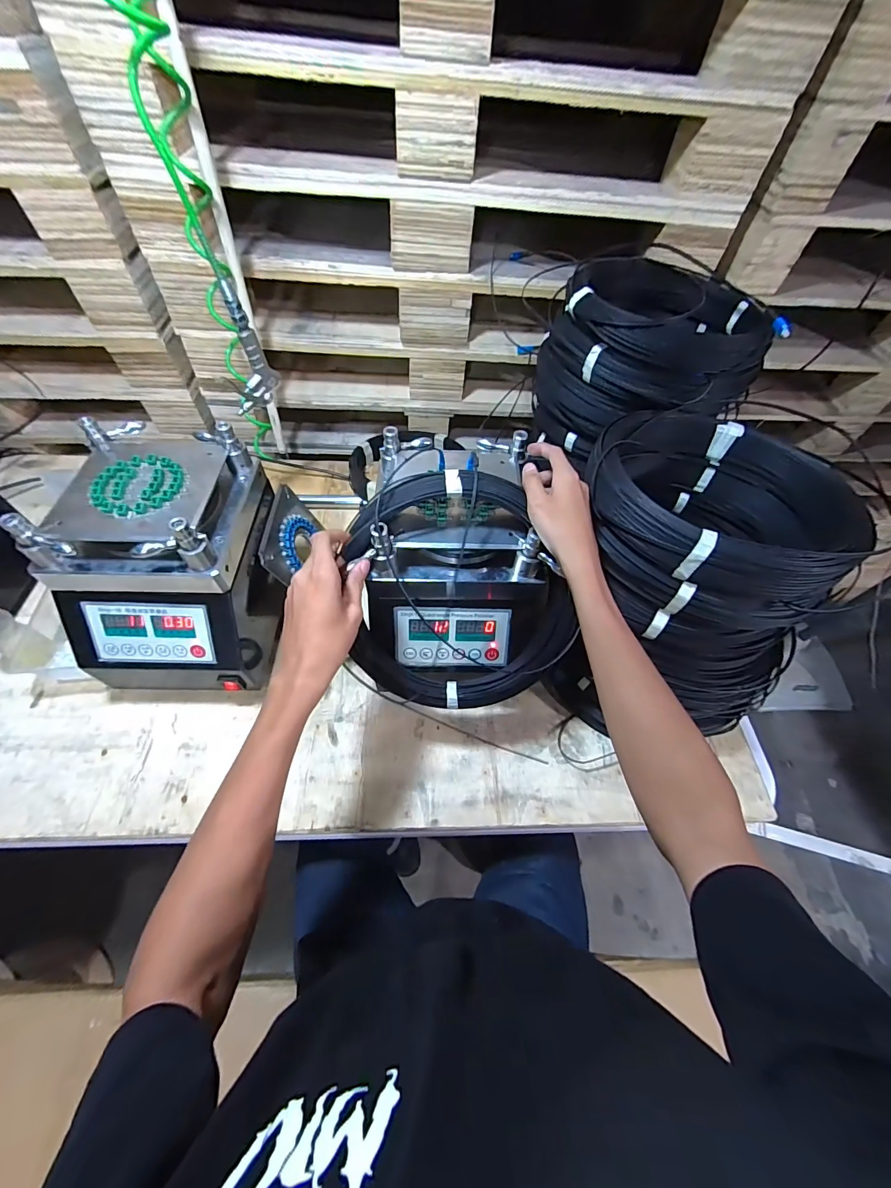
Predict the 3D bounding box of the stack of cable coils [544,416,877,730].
[{"bbox_3d":[0.311,-0.033,0.596,0.285,0.345,0.325,11,57,4],"label":"stack of cable coils"}]

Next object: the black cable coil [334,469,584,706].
[{"bbox_3d":[0.026,0.002,0.515,0.271,0.290,0.063,-1,14,-6],"label":"black cable coil"}]

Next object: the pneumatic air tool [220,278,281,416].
[{"bbox_3d":[-0.314,-0.374,0.648,0.024,0.171,0.088,34,62,18],"label":"pneumatic air tool"}]

